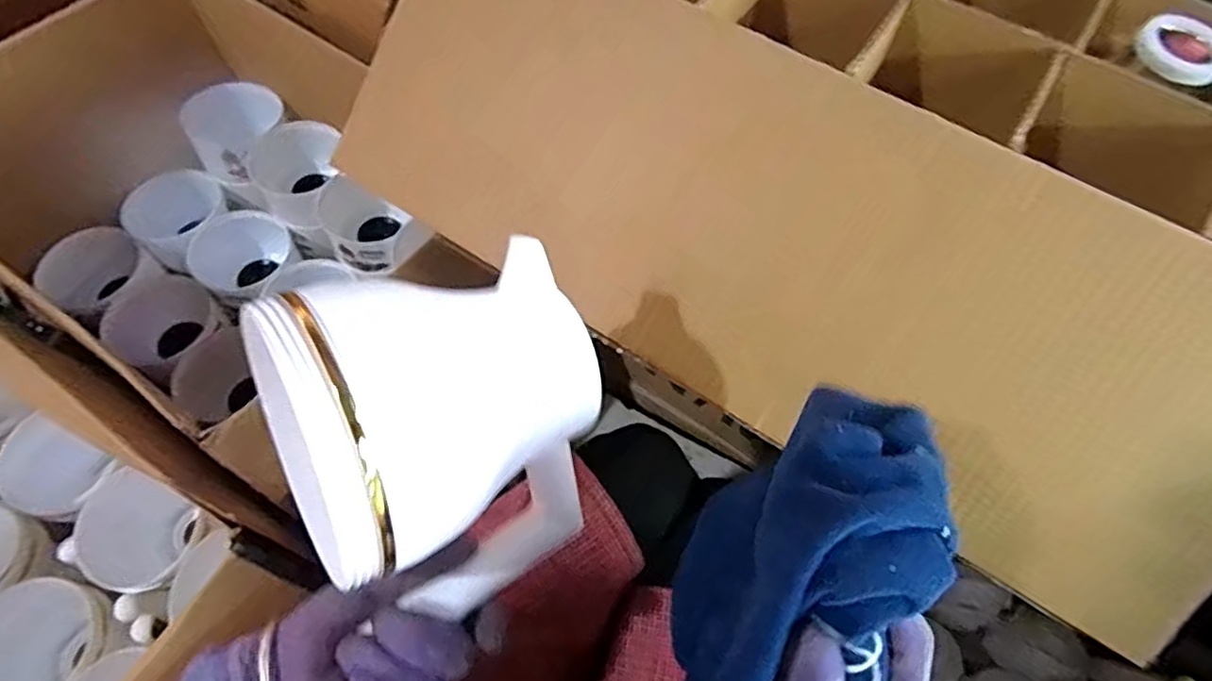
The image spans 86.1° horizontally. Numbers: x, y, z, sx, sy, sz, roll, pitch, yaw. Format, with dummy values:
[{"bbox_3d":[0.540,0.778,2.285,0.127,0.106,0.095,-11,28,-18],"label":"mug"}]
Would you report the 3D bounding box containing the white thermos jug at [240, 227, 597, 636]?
[{"bbox_3d":[-0.071,0.042,0.326,0.141,0.141,0.132,-21,64,-11],"label":"white thermos jug"}]

